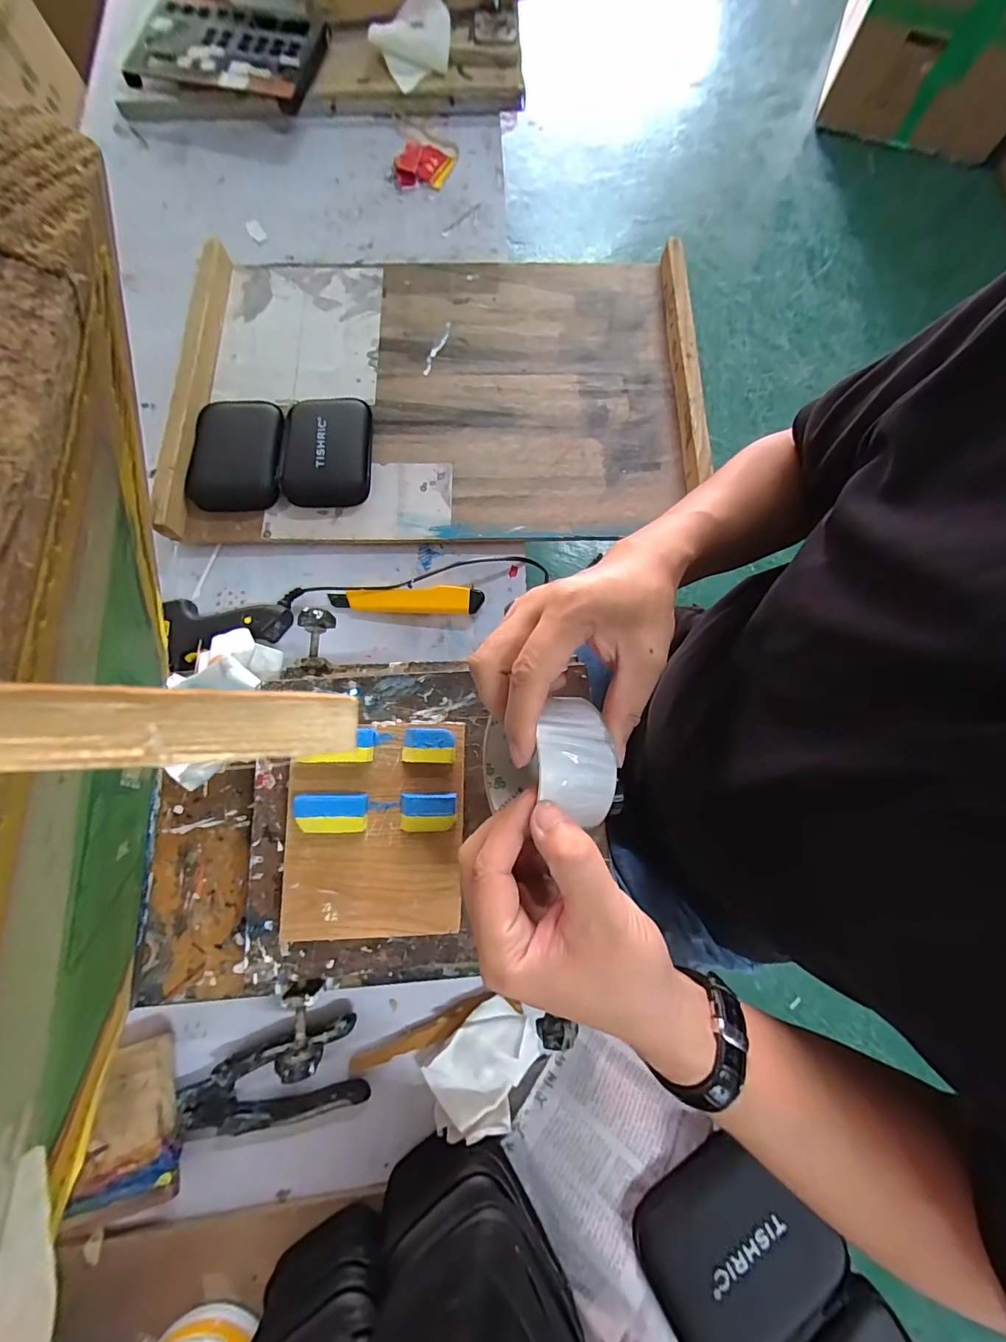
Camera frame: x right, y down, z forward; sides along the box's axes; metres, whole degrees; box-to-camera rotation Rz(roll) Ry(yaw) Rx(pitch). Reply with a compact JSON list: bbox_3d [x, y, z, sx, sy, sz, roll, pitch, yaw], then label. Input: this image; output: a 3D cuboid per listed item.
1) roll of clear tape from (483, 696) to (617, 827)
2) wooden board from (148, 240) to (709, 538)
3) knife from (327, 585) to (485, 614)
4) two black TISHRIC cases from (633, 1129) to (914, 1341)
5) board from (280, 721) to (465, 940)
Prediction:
[{"bbox_3d":[0.023,0.054,0.286,0.051,0.093,0.088,4,81,-21],"label":"roll of clear tape"},{"bbox_3d":[-0.075,-0.341,0.539,0.596,0.049,0.394,-1,76,-1],"label":"wooden board"},{"bbox_3d":[-0.105,-0.079,0.488,0.164,0.020,0.031,3,77,1],"label":"knife"},{"bbox_3d":[0.194,0.451,0.309,0.132,0.047,0.186,-35,79,-7],"label":"two black TISHRIC cases"},{"bbox_3d":[-0.101,0.121,0.354,0.136,0.020,0.158,-1,77,0],"label":"board"}]

